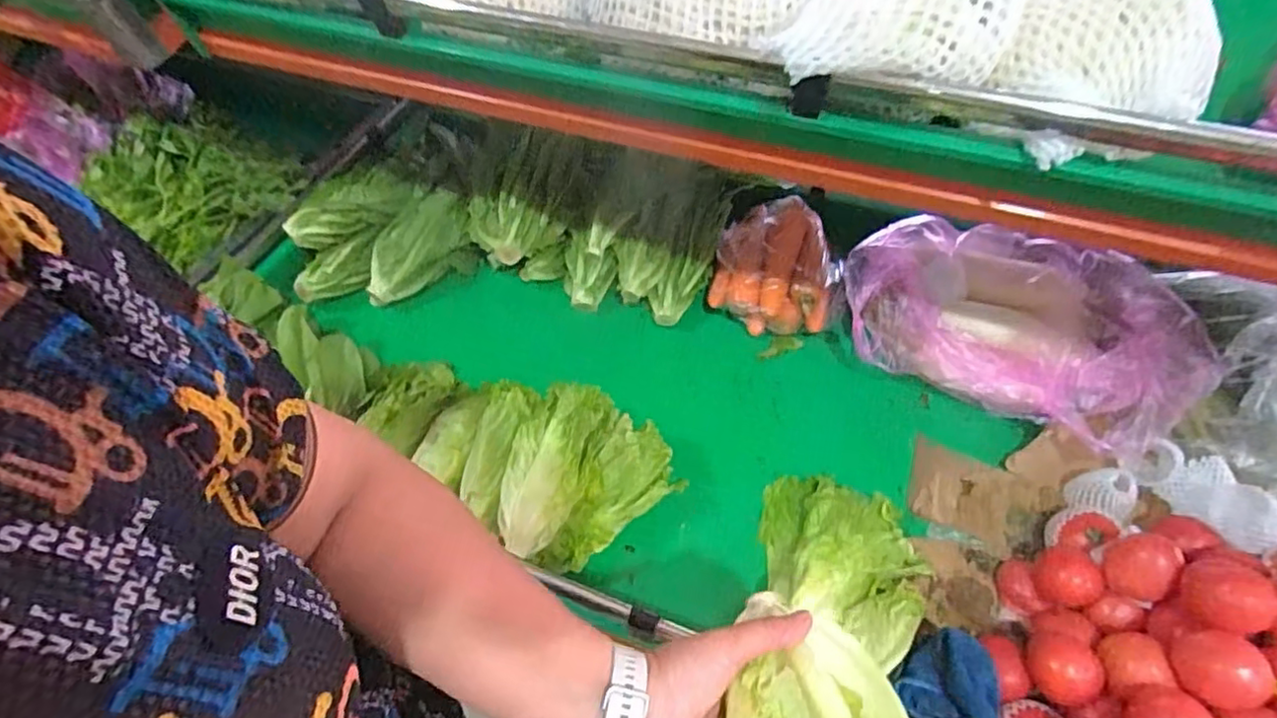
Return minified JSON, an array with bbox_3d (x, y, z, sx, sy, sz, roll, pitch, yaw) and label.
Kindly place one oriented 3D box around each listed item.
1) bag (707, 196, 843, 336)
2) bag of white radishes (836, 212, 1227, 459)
[{"bbox_3d":[0.234,-0.165,1.029,0.199,0.095,0.257,12,45,9],"label":"bag"},{"bbox_3d":[0.515,-0.055,0.876,0.439,0.144,0.209,24,48,19],"label":"bag of white radishes"}]

